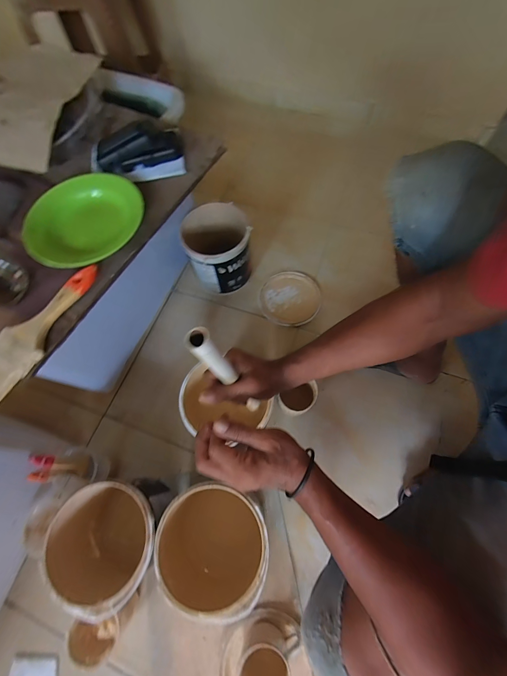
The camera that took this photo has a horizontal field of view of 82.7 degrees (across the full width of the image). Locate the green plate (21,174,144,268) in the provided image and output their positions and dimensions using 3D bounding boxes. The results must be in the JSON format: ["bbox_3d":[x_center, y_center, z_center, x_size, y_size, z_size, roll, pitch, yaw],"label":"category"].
[{"bbox_3d":[-0.248,-0.173,0.428,0.143,0.027,0.171,31,72,15],"label":"green plate"}]

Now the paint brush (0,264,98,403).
[{"bbox_3d":[-0.282,-0.014,0.366,0.063,0.015,0.203,22,70,12],"label":"paint brush"}]

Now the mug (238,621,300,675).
[{"bbox_3d":[0.025,0.568,0.501,0.095,0.090,0.084,12,69,7],"label":"mug"}]

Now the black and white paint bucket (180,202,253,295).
[{"bbox_3d":[-0.095,-0.239,0.806,0.163,0.187,0.167,-1,67,3],"label":"black and white paint bucket"}]

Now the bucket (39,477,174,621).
[{"bbox_3d":[-0.256,0.371,0.560,0.176,0.185,0.177,-1,67,3],"label":"bucket"}]

